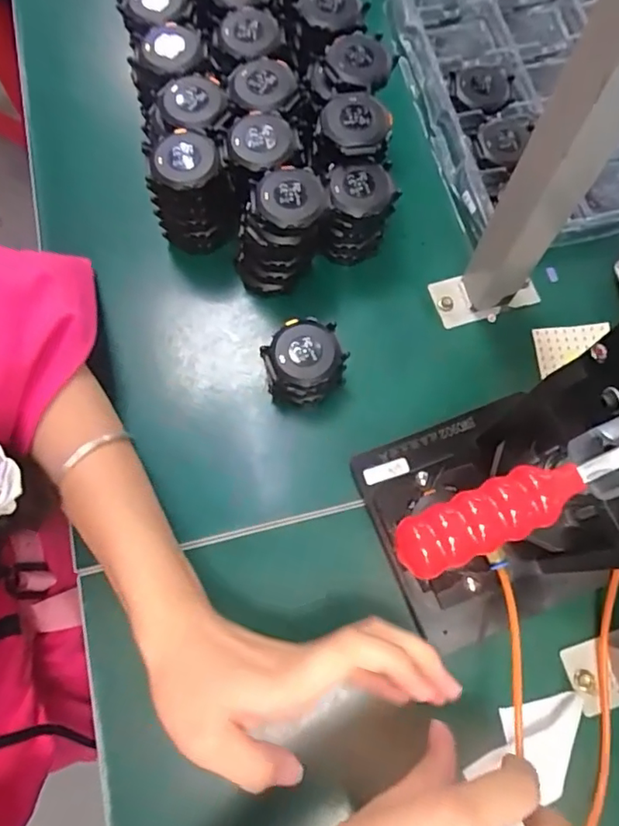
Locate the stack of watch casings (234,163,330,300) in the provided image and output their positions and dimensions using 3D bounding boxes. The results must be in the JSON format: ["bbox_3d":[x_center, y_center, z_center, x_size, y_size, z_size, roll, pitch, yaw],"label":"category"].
[{"bbox_3d":[-0.021,-0.129,0.394,0.065,0.074,0.054,1,72,0],"label":"stack of watch casings"}]

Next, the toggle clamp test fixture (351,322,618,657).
[{"bbox_3d":[0.097,0.038,0.261,0.137,0.233,0.104,-7,73,-2],"label":"toggle clamp test fixture"}]

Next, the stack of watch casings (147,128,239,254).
[{"bbox_3d":[-0.086,-0.158,0.401,0.057,0.070,0.058,-23,74,-7],"label":"stack of watch casings"}]

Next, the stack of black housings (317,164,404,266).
[{"bbox_3d":[0.034,-0.144,0.406,0.054,0.066,0.049,2,72,1],"label":"stack of black housings"}]

